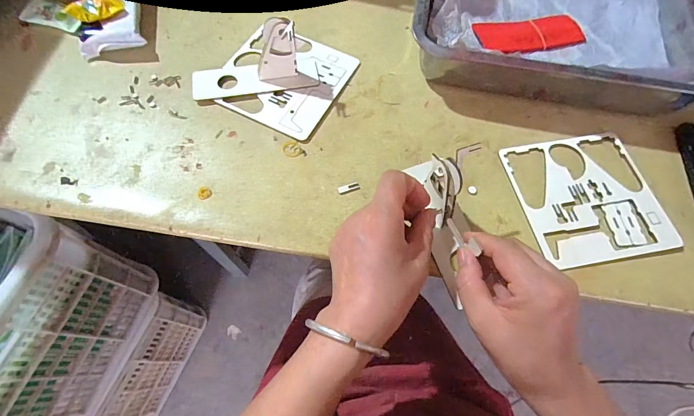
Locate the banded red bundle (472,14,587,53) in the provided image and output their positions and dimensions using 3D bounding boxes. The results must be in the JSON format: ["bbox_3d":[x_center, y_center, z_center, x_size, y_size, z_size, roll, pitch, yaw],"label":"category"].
[{"bbox_3d":[0.242,-0.228,0.468,0.146,0.009,0.052,-12,67,-8],"label":"banded red bundle"}]

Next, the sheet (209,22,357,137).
[{"bbox_3d":[-0.076,-0.158,0.432,0.144,0.006,0.142,24,67,8],"label":"sheet"}]

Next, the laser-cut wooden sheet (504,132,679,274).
[{"bbox_3d":[0.253,-0.013,0.376,0.143,0.006,0.141,-9,66,-7],"label":"laser-cut wooden sheet"}]

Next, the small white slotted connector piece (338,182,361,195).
[{"bbox_3d":[0.002,-0.021,0.372,0.023,0.004,0.009,-20,68,-11],"label":"small white slotted connector piece"}]

